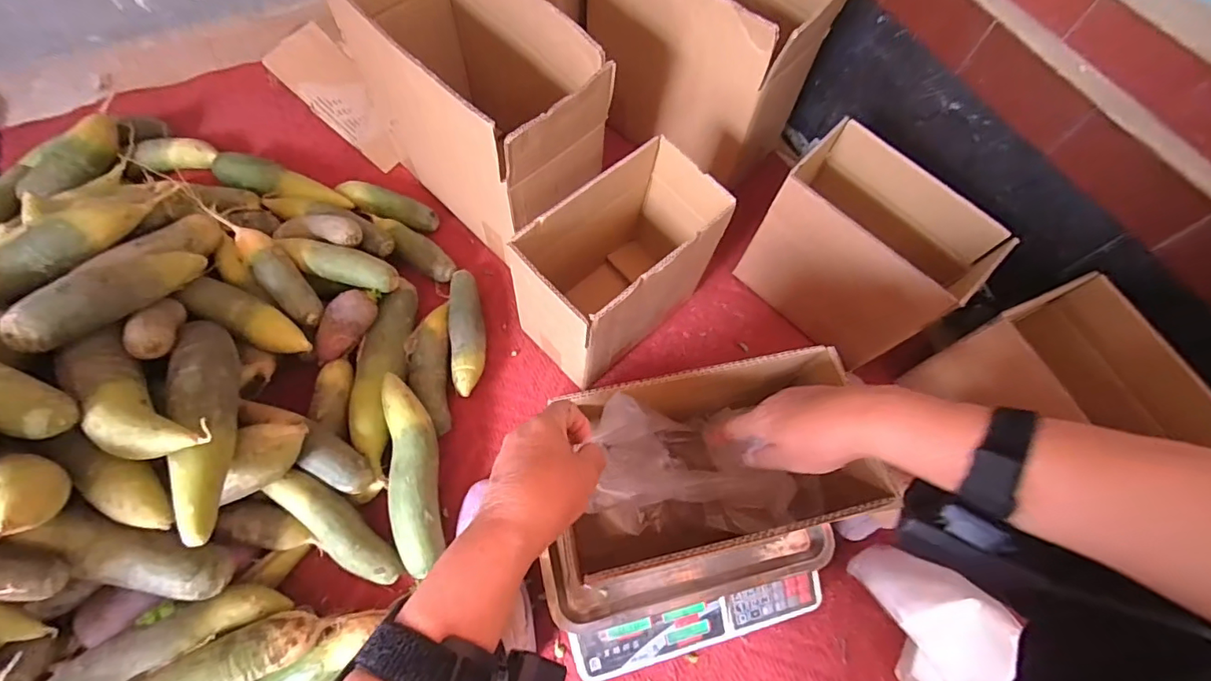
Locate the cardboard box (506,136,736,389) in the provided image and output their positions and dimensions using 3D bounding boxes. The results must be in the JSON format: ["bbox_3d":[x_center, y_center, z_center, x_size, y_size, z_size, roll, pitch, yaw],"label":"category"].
[{"bbox_3d":[0.019,-0.096,0.754,0.270,0.259,0.165,-40,74,-18],"label":"cardboard box"}]

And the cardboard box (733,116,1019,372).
[{"bbox_3d":[0.374,-0.130,0.782,0.285,0.247,0.160,42,71,14],"label":"cardboard box"}]

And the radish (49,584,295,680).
[{"bbox_3d":[-0.480,0.332,0.568,0.211,0.050,0.055,-15,64,-46],"label":"radish"}]

